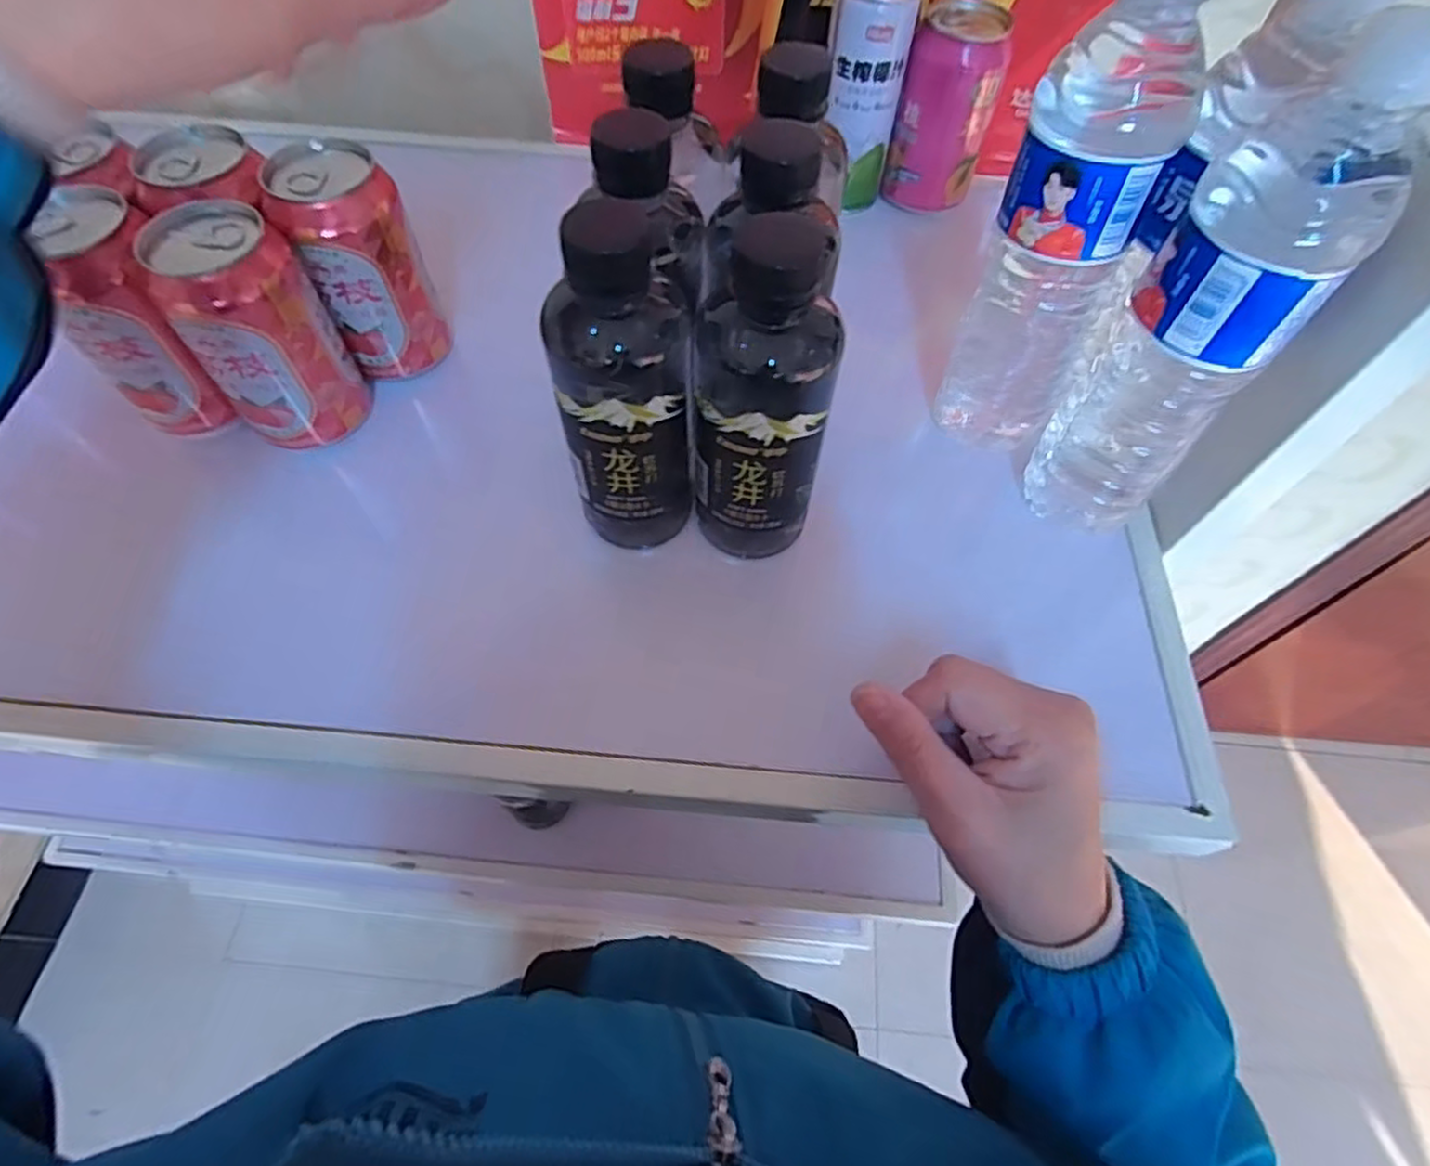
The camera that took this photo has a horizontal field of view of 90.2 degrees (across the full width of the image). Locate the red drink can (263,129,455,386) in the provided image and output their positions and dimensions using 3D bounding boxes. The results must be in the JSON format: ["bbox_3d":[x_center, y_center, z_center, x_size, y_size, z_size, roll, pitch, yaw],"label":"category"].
[{"bbox_3d":[-0.190,-0.171,0.391,0.058,0.111,0.054,0,60,-1],"label":"red drink can"}]

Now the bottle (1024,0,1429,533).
[{"bbox_3d":[0.205,-0.106,0.303,0.059,0.223,0.062,41,67,20],"label":"bottle"}]

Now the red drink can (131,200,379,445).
[{"bbox_3d":[-0.227,-0.127,0.364,0.058,0.108,0.056,0,60,-1],"label":"red drink can"}]

